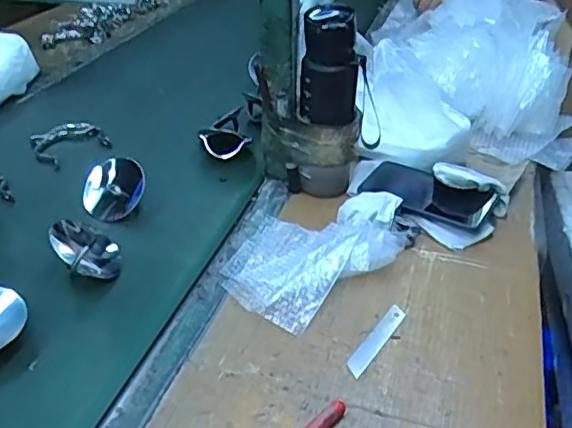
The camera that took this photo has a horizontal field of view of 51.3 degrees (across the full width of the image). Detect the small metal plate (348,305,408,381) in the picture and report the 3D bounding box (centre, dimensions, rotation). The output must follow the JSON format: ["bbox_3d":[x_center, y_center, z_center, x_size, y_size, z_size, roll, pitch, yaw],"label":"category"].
[{"bbox_3d":[0.088,0.120,0.576,0.018,0.004,0.099,21,39,28],"label":"small metal plate"}]

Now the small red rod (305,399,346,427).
[{"bbox_3d":[0.031,0.172,0.492,0.016,0.012,0.046,29,43,36],"label":"small red rod"}]

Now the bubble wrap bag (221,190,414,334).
[{"bbox_3d":[0.028,0.029,0.675,0.225,0.044,0.165,-26,42,-33],"label":"bubble wrap bag"}]

